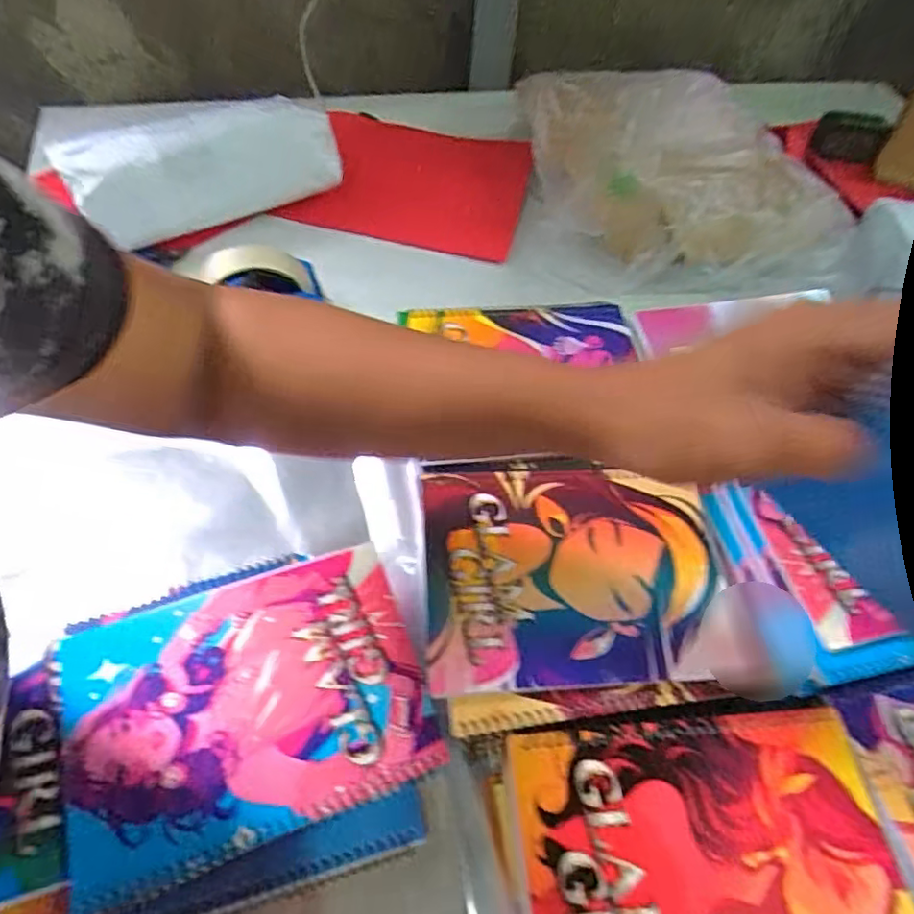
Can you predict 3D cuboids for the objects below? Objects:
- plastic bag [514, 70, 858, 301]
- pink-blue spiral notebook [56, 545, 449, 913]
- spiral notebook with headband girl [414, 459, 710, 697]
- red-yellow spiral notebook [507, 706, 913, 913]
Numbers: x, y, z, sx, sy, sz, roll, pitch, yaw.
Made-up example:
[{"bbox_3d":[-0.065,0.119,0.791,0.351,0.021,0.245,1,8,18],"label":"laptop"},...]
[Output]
[{"bbox_3d":[0.225,-0.313,0.643,0.302,0.104,0.287,-2,57,-4],"label":"plastic bag"},{"bbox_3d":[-0.124,0.144,0.349,0.197,0.007,0.147,-15,59,-15],"label":"pink-blue spiral notebook"},{"bbox_3d":[0.076,0.069,0.387,0.190,0.006,0.151,-2,57,-4],"label":"spiral notebook with headband girl"},{"bbox_3d":[0.134,0.218,0.296,0.194,0.008,0.158,-4,57,-5],"label":"red-yellow spiral notebook"}]

